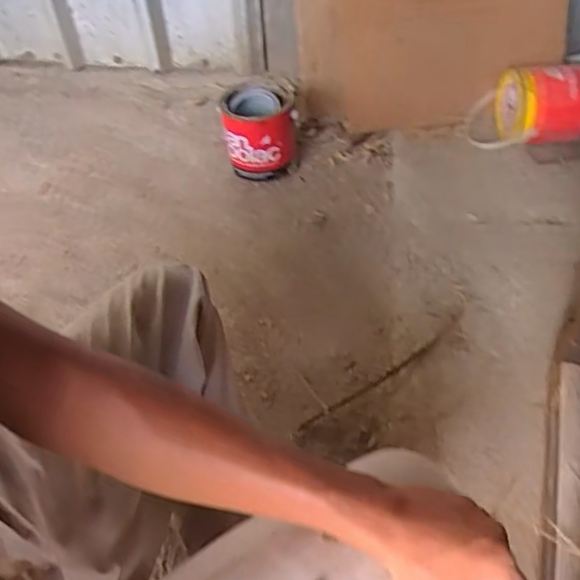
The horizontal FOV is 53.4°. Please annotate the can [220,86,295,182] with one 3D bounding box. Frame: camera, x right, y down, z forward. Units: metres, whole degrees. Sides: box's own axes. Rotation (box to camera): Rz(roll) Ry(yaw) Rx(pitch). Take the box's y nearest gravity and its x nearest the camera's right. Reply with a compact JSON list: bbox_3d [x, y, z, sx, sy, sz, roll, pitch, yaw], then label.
[{"bbox_3d":[-0.065,-0.325,1.220,0.145,0.158,0.118,-4,50,-1],"label":"can"}]

